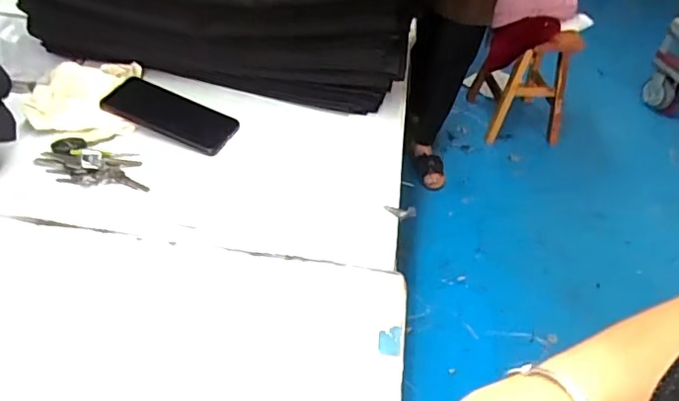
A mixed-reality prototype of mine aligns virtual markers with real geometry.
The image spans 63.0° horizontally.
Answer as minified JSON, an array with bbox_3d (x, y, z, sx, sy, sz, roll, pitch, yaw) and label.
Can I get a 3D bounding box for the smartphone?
[{"bbox_3d":[-0.216,-0.112,0.712,0.167,0.014,0.082,22,43,6],"label":"smartphone"}]

